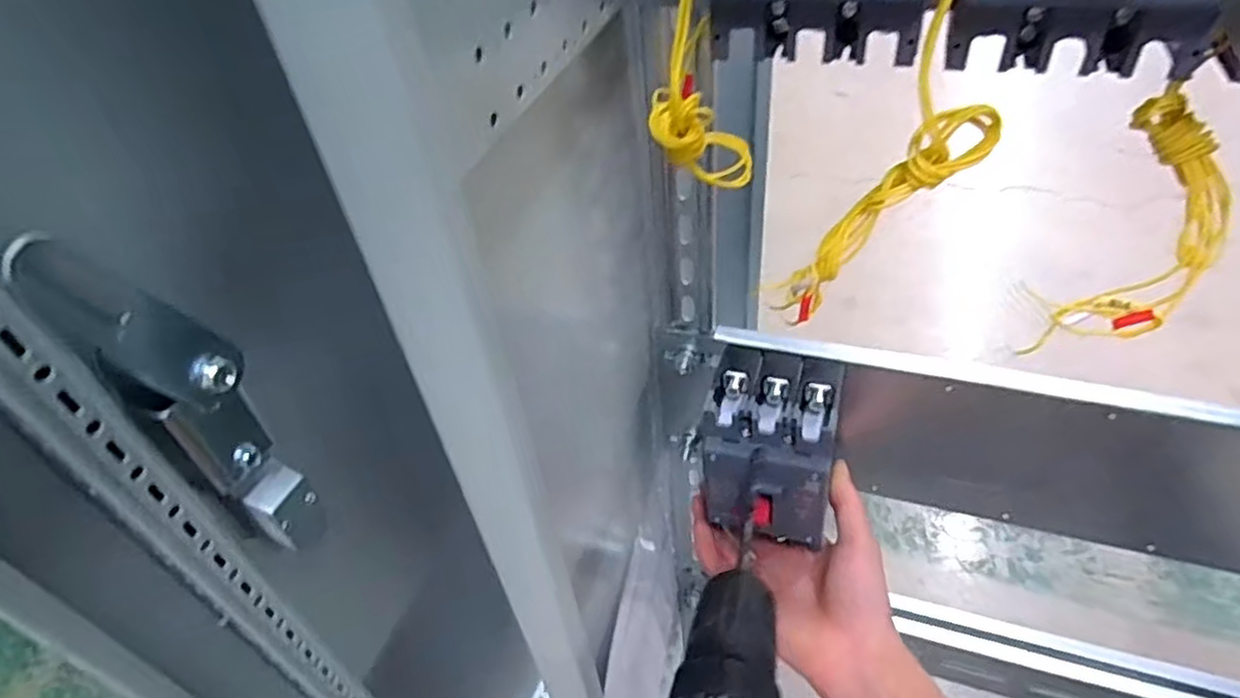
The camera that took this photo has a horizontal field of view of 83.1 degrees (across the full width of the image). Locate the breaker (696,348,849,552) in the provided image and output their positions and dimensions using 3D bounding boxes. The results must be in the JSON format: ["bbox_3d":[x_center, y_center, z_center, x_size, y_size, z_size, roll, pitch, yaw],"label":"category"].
[{"bbox_3d":[0.093,0.066,0.446,0.079,0.099,0.078,5,45,12],"label":"breaker"}]

